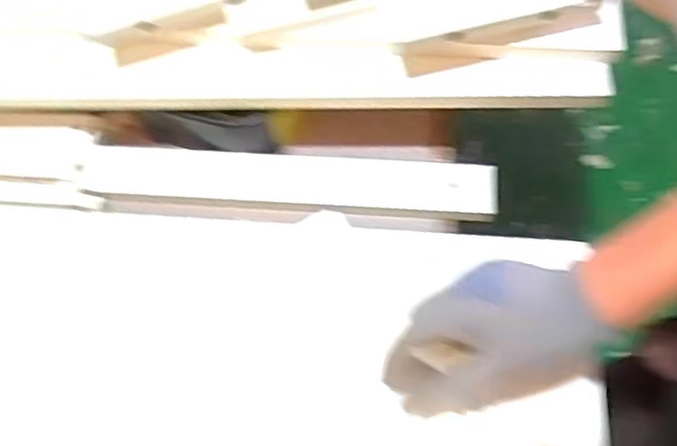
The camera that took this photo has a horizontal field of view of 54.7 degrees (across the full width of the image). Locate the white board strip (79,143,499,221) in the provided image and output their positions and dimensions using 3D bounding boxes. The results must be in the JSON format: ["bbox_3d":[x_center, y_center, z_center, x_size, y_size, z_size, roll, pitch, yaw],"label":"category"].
[{"bbox_3d":[-0.048,-0.042,0.616,0.382,0.022,0.053,3,63,5],"label":"white board strip"}]

